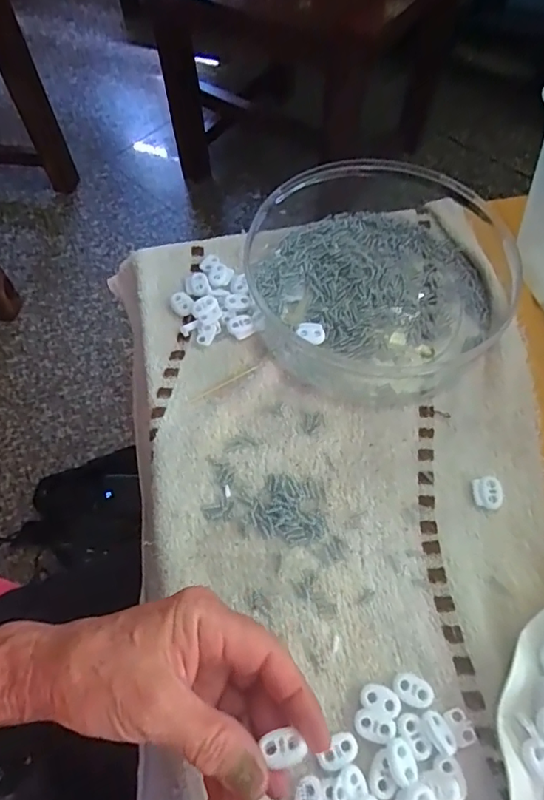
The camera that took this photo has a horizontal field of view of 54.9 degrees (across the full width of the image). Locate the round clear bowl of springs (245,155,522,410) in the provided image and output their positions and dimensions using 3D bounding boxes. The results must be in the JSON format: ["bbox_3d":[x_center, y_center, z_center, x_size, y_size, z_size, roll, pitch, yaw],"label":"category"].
[{"bbox_3d":[0.101,-0.106,0.417,0.232,0.062,0.202,-16,63,-6],"label":"round clear bowl of springs"}]

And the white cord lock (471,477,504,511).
[{"bbox_3d":[0.144,0.062,0.350,0.018,0.006,0.021,-7,62,-2],"label":"white cord lock"}]

